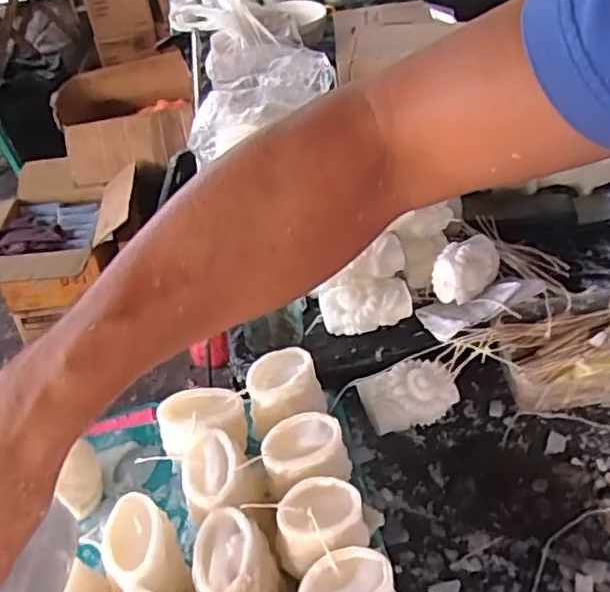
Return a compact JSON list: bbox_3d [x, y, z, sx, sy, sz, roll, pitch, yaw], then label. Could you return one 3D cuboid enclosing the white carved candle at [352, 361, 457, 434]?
[{"bbox_3d":[0.113,0.110,0.684,0.095,0.049,0.065,-18,43,-13],"label":"white carved candle"}]

